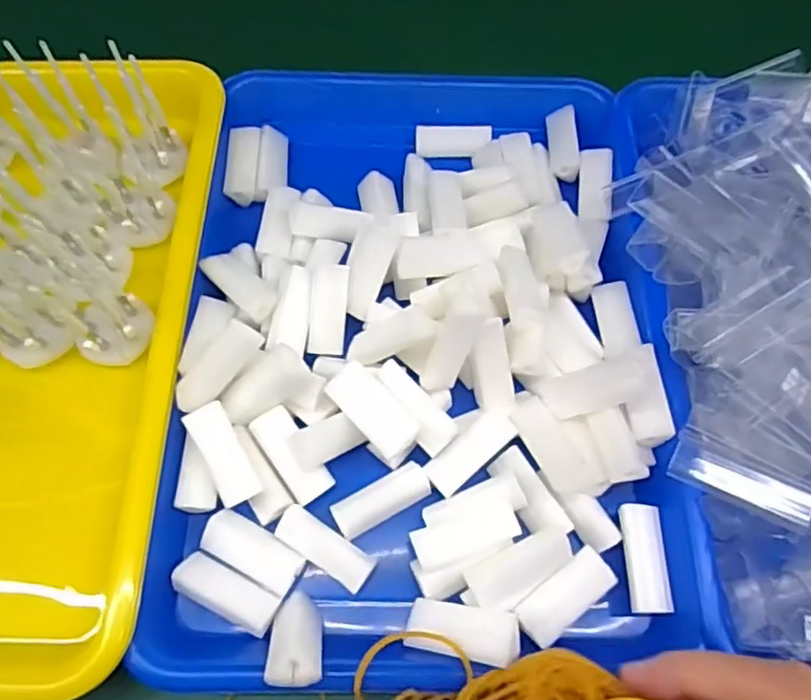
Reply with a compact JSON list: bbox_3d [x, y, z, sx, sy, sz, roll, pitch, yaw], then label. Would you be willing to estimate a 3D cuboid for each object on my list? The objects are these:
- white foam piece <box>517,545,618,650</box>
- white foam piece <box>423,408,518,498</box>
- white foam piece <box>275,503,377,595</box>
[{"bbox_3d":[0.069,0.105,0.273,0.045,0.011,0.020,-35,69,-15],"label":"white foam piece"},{"bbox_3d":[0.031,0.046,0.298,0.048,0.008,0.018,-39,71,-17],"label":"white foam piece"},{"bbox_3d":[-0.036,0.088,0.284,0.044,0.010,0.017,31,68,14],"label":"white foam piece"}]

